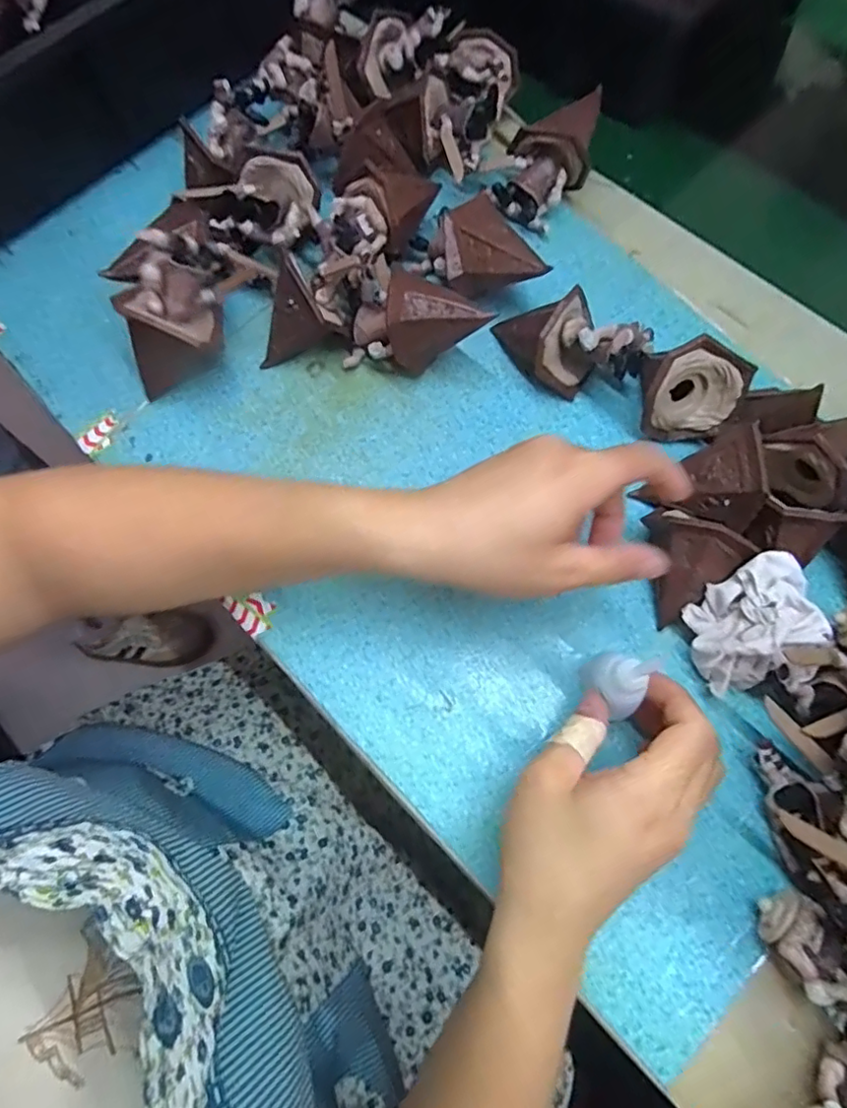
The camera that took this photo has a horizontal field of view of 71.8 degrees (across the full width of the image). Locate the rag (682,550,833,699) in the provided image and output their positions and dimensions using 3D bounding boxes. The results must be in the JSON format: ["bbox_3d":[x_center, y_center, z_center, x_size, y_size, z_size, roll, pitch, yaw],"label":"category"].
[{"bbox_3d":[0.179,0.039,0.323,0.067,0.049,0.052,-32,72,-11],"label":"rag"}]

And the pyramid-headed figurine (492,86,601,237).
[{"bbox_3d":[0.091,-0.296,0.439,0.066,0.050,0.095,16,70,7],"label":"pyramid-headed figurine"}]

